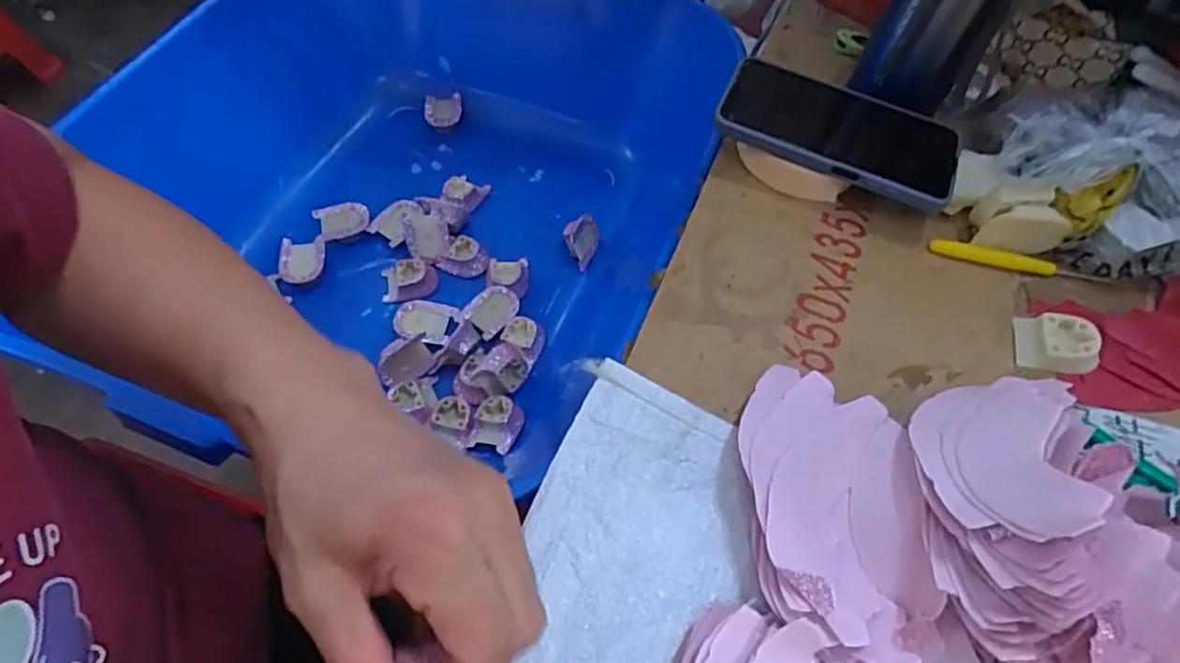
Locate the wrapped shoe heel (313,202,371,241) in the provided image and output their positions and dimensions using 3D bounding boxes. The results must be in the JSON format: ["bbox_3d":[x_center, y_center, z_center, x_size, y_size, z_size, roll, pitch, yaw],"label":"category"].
[{"bbox_3d":[-0.263,-0.119,0.690,0.052,0.018,0.040,-22,63,-15],"label":"wrapped shoe heel"}]

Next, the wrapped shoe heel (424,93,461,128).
[{"bbox_3d":[-0.180,-0.272,0.796,0.044,0.016,0.045,-5,59,-5],"label":"wrapped shoe heel"}]

